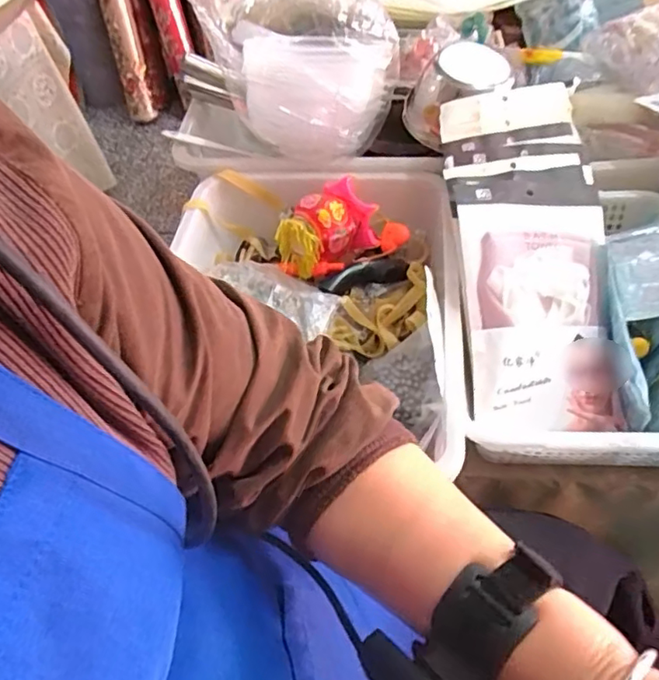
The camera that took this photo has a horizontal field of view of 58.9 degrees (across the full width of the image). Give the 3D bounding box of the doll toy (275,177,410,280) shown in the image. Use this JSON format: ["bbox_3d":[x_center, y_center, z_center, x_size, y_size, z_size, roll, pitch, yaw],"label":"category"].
[{"bbox_3d":[0.011,-0.145,0.763,0.167,0.083,0.090,-15,50,-8],"label":"doll toy"}]

